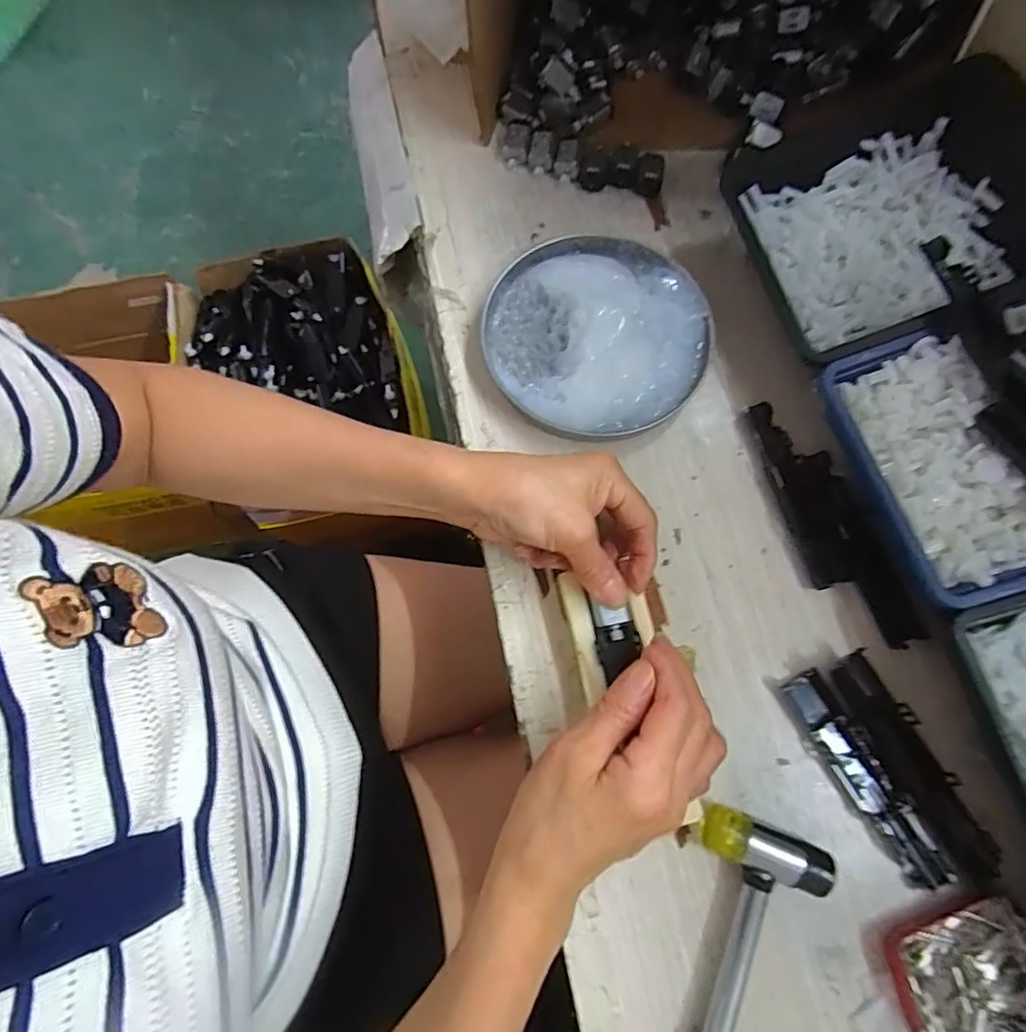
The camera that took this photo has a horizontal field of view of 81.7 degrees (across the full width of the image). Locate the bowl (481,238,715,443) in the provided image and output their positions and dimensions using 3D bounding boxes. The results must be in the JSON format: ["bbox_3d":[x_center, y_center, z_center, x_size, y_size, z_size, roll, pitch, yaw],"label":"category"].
[{"bbox_3d":[0.055,-0.121,0.387,0.142,0.023,0.142,0,75,1],"label":"bowl"}]

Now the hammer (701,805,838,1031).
[{"bbox_3d":[0.096,0.265,0.280,0.063,0.023,0.229,18,76,6],"label":"hammer"}]

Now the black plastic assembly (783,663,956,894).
[{"bbox_3d":[0.188,0.141,0.318,0.024,0.011,0.117,-30,76,-7],"label":"black plastic assembly"}]

